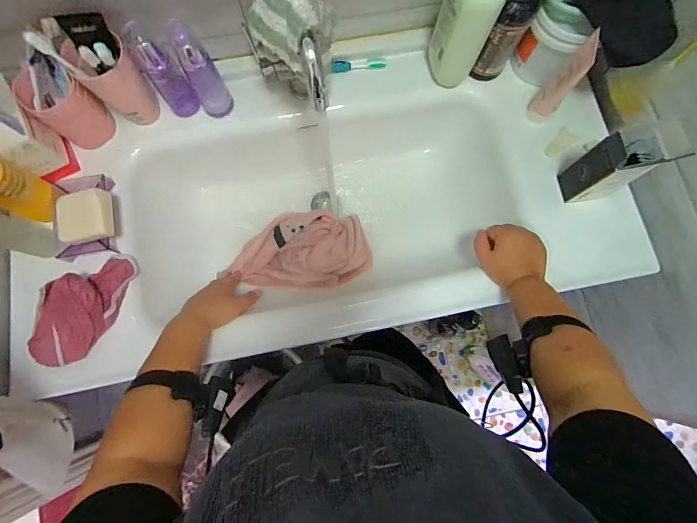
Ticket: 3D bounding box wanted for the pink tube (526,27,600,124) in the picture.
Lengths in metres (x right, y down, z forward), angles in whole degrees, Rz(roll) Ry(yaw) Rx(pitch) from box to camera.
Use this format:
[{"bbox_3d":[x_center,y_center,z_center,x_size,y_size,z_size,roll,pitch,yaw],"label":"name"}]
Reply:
[{"bbox_3d":[0.329,-0.274,0.554,0.038,0.140,0.055,38,80,7],"label":"pink tube"}]

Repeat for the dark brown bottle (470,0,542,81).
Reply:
[{"bbox_3d":[0.249,-0.360,0.553,0.047,0.179,0.065,33,80,6],"label":"dark brown bottle"}]

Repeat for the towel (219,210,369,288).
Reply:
[{"bbox_3d":[-0.086,-0.028,0.675,0.249,0.053,0.148,1,78,0],"label":"towel"}]

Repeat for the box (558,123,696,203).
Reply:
[{"bbox_3d":[0.390,-0.143,0.529,0.081,0.121,0.061,-14,79,-3],"label":"box"}]

